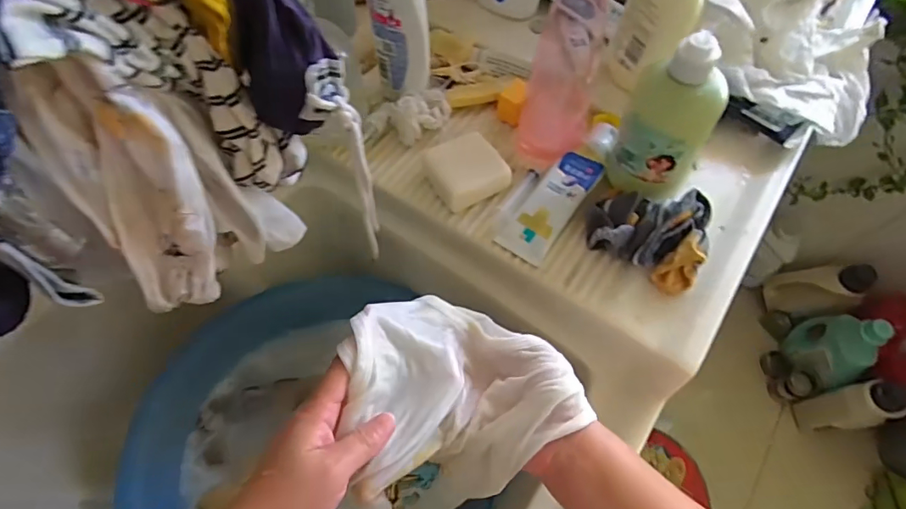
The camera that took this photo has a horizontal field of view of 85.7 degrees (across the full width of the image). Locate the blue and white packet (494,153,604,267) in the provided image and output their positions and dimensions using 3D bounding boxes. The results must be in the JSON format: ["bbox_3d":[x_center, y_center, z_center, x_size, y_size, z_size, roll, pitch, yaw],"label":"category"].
[{"bbox_3d":[0.091,-0.048,0.457,0.045,0.013,0.121,32,67,16],"label":"blue and white packet"}]

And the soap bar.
[{"bbox_3d":[0.014,-0.080,0.467,0.067,0.020,0.067,-27,67,-16],"label":"soap bar"}]

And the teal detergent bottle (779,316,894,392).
[{"bbox_3d":[0.961,0.239,1.239,0.099,0.254,0.172,-18,65,-12],"label":"teal detergent bottle"}]

